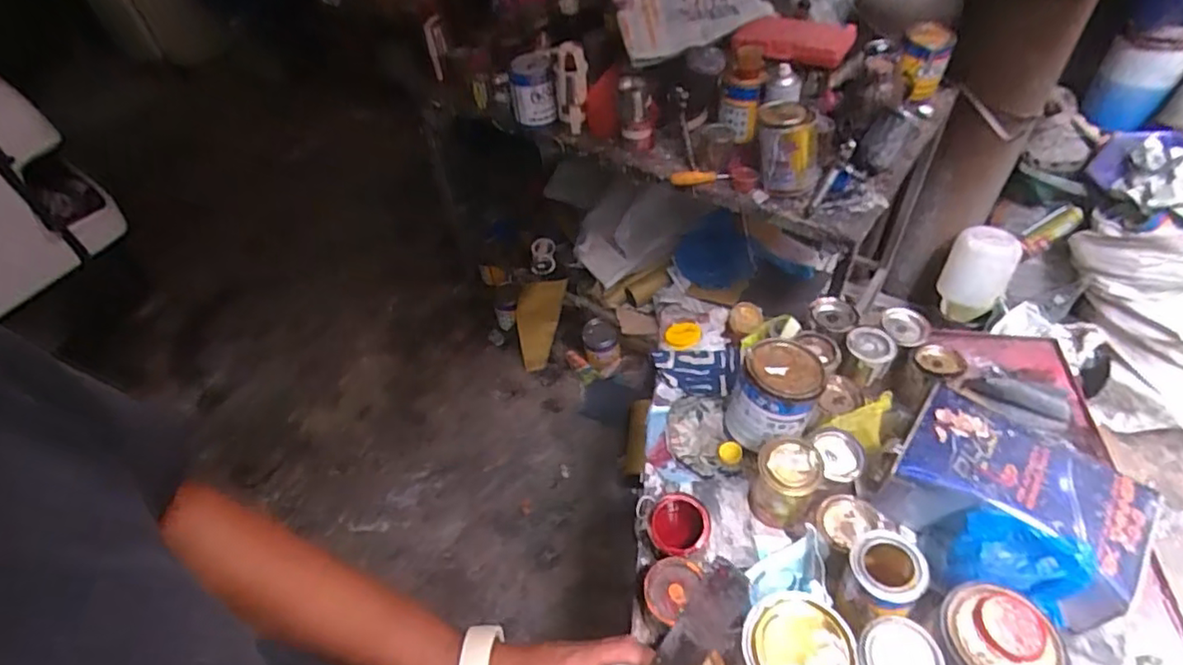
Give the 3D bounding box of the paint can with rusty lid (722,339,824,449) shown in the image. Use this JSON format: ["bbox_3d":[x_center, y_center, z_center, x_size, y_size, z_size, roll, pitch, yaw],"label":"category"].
[{"bbox_3d":[0.244,0.088,0.827,0.100,0.141,0.108,-3,46,4],"label":"paint can with rusty lid"}]

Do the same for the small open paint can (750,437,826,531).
[{"bbox_3d":[0.230,0.187,0.745,0.068,0.120,0.063,-3,46,4],"label":"small open paint can"}]

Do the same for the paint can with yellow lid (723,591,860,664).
[{"bbox_3d":[0.199,0.337,0.621,0.101,0.129,0.096,-3,46,4],"label":"paint can with yellow lid"}]

